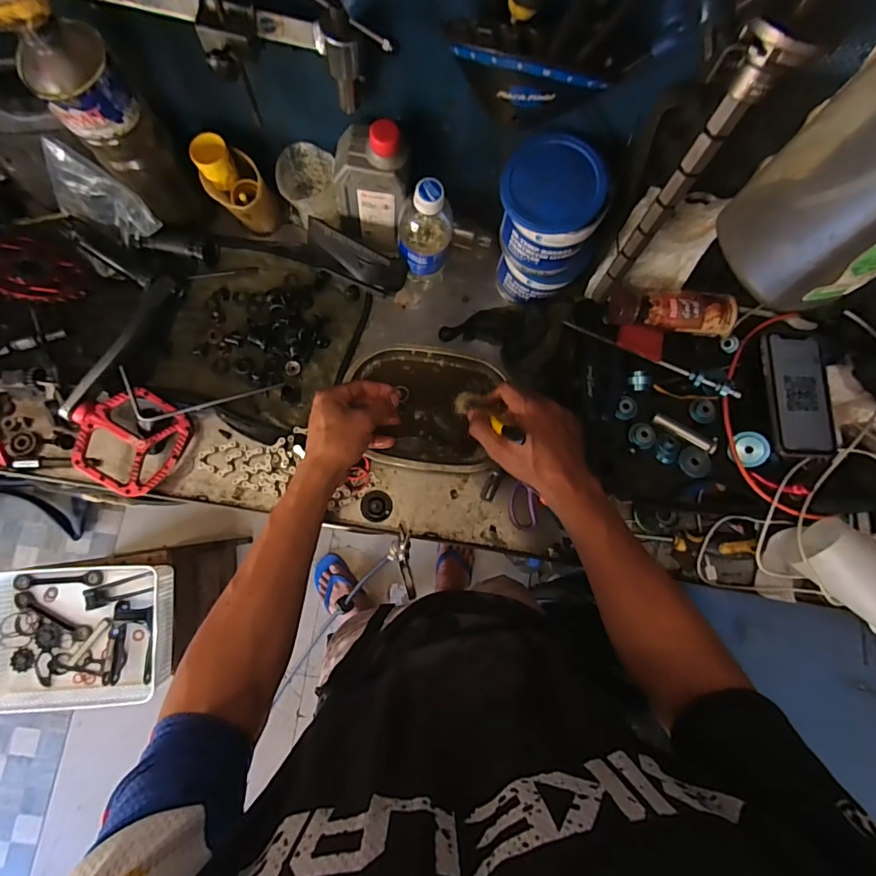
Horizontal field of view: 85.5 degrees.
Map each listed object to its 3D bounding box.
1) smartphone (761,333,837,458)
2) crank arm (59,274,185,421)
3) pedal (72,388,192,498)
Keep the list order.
[{"bbox_3d":[0.427,-0.051,0.559,0.076,0.013,0.146,1,82,-4],"label":"smartphone"},{"bbox_3d":[-0.368,-0.116,0.559,0.023,0.039,0.217,24,66,0],"label":"crank arm"},{"bbox_3d":[-0.359,0.001,0.552,0.111,0.030,0.114,33,77,-17],"label":"pedal"}]

